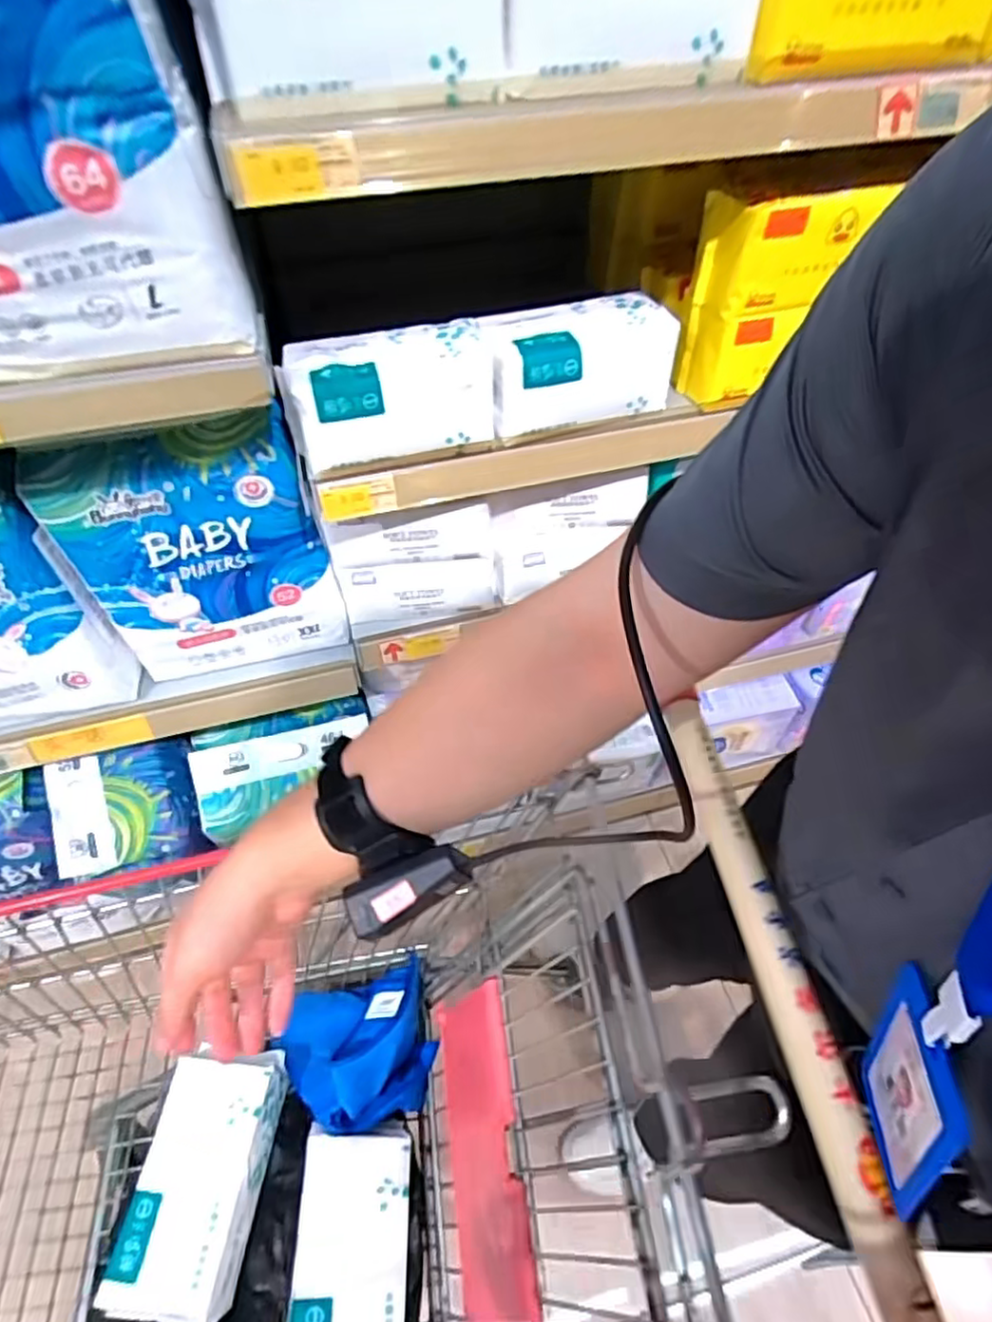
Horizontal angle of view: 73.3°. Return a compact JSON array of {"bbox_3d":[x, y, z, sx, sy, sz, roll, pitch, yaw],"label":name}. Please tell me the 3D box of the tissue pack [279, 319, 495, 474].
[{"bbox_3d":[-0.108,-0.282,0.700,0.205,0.089,0.098,-12,54,-10],"label":"tissue pack"}]

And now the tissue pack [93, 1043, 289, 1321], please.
[{"bbox_3d":[-0.296,0.521,0.676,0.105,0.071,0.215,6,53,4],"label":"tissue pack"}]

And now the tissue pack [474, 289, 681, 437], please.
[{"bbox_3d":[0.088,-0.330,0.737,0.203,0.087,0.103,-13,54,-11],"label":"tissue pack"}]

